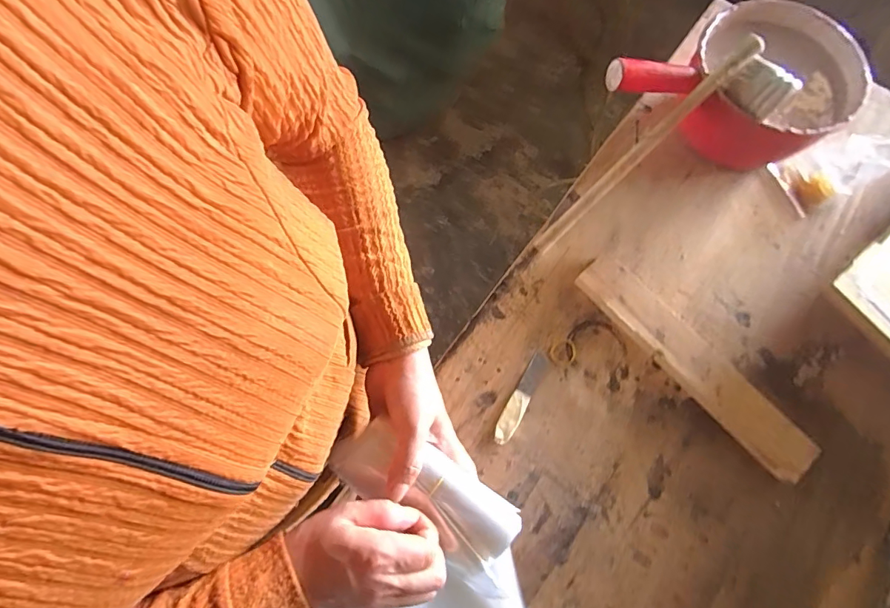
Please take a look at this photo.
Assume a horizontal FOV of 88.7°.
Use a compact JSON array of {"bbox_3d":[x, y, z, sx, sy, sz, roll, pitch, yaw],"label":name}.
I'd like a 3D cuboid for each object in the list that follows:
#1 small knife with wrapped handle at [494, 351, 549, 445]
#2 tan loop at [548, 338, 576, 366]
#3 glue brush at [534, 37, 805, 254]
[{"bbox_3d":[0.083,0.103,0.500,0.021,0.006,0.106,28,74,8],"label":"small knife with wrapped handle"},{"bbox_3d":[0.134,0.055,0.516,0.029,0.004,0.032,31,74,9],"label":"tan loop"},{"bbox_3d":[0.236,-0.160,0.512,0.313,0.027,0.072,-39,76,9],"label":"glue brush"}]

